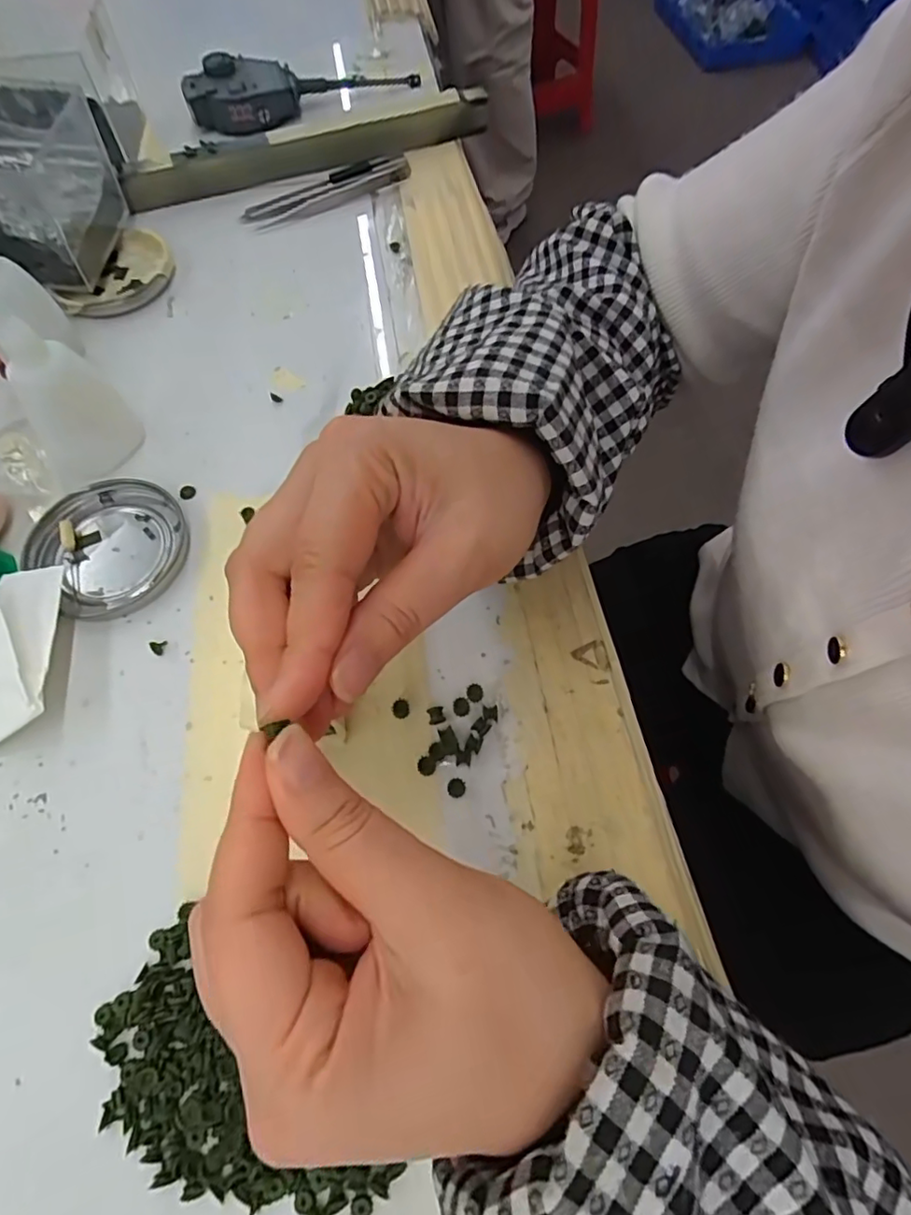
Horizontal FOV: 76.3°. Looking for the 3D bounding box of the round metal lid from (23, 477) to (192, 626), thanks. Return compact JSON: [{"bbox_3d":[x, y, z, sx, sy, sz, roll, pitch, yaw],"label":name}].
[{"bbox_3d":[-0.177,-0.033,0.298,0.074,0.008,0.074,0,64,0],"label":"round metal lid"}]

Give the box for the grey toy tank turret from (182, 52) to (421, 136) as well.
[{"bbox_3d":[-0.124,-0.428,0.470,0.184,0.032,0.050,-23,66,-11],"label":"grey toy tank turret"}]

